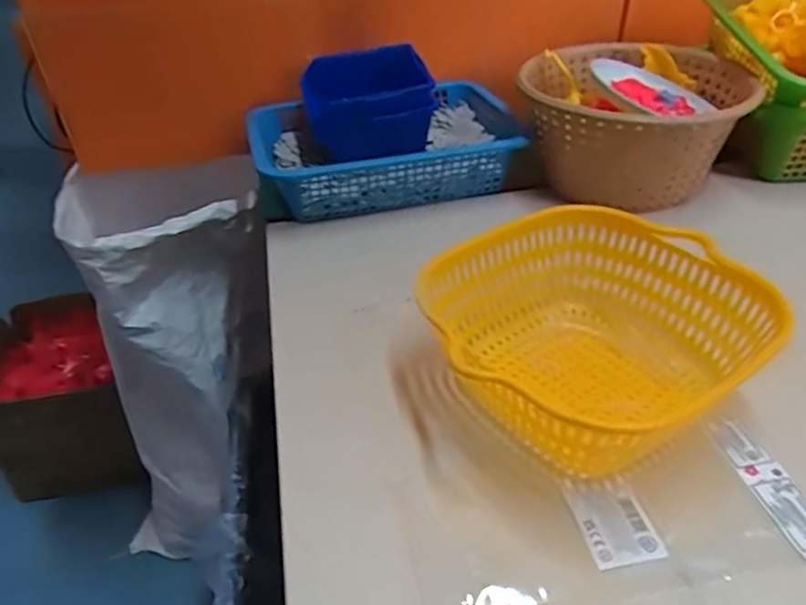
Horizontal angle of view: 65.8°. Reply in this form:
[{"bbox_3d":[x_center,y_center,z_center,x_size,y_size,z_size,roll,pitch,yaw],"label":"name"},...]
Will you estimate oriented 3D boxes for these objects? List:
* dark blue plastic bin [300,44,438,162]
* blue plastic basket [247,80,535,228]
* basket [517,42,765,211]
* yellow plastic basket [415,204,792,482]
[{"bbox_3d":[-0.038,-0.218,0.685,0.134,0.080,0.114,-9,39,-7],"label":"dark blue plastic bin"},{"bbox_3d":[-0.010,-0.176,0.697,0.295,0.063,0.206,-12,39,-11],"label":"blue plastic basket"},{"bbox_3d":[0.240,-0.191,0.663,0.225,0.102,0.225,-2,38,1],"label":"basket"},{"bbox_3d":[0.121,0.026,0.418,0.210,0.084,0.187,-24,43,-25],"label":"yellow plastic basket"}]

